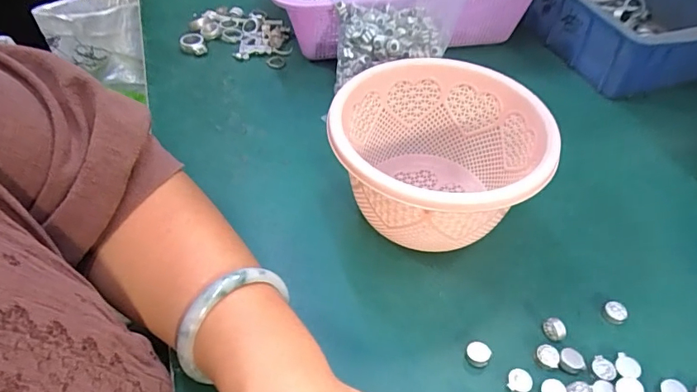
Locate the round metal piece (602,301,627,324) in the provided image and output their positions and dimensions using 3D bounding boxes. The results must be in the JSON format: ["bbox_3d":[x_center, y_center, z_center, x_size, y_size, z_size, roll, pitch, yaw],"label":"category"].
[{"bbox_3d":[0.177,0.078,0.311,0.014,0.009,0.014,1,47,-1],"label":"round metal piece"}]

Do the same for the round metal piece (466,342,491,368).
[{"bbox_3d":[0.080,0.097,0.289,0.014,0.007,0.014,1,47,-1],"label":"round metal piece"}]

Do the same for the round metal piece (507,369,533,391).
[{"bbox_3d":[0.102,0.110,0.277,0.013,0.006,0.013,1,47,-1],"label":"round metal piece"}]

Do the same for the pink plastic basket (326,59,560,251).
[{"bbox_3d":[0.061,-0.019,0.340,0.137,0.090,0.141,-4,47,-5],"label":"pink plastic basket"}]

